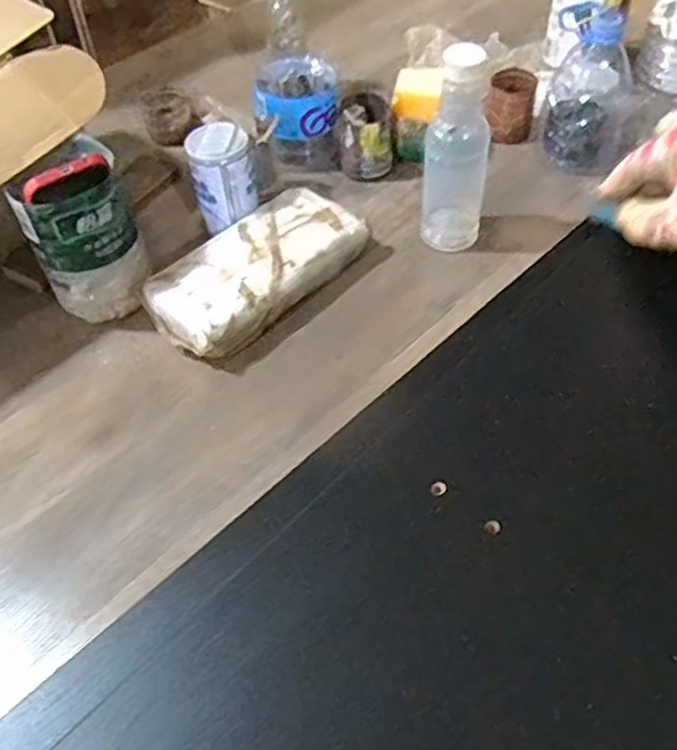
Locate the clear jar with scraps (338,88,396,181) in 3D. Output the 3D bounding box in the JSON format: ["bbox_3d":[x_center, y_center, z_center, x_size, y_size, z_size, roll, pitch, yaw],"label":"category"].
[{"bbox_3d":[0.035,-0.295,0.847,0.067,0.079,0.066,-2,51,2],"label":"clear jar with scraps"}]

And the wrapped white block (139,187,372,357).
[{"bbox_3d":[-0.082,-0.111,0.726,0.238,0.058,0.117,-38,58,-24],"label":"wrapped white block"}]

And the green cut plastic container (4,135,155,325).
[{"bbox_3d":[-0.251,-0.142,0.684,0.106,0.165,0.100,-21,53,-13],"label":"green cut plastic container"}]

